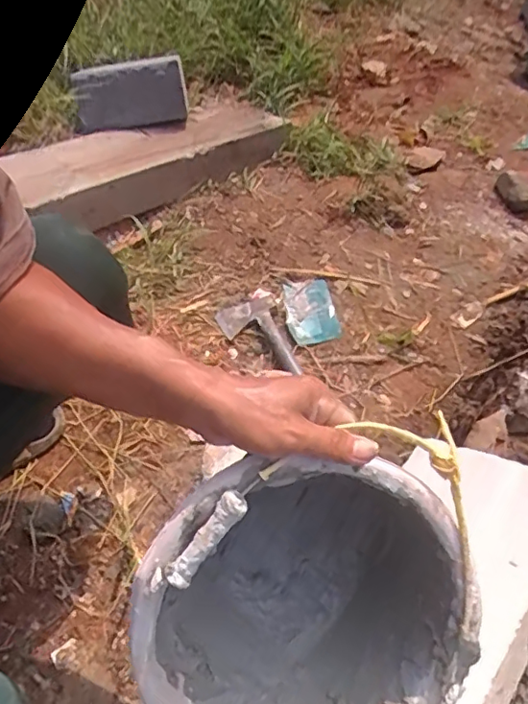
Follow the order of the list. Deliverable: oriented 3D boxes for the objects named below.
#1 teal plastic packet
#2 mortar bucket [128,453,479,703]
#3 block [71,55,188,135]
[{"bbox_3d":[0.072,-0.066,0.871,0.077,0.010,0.125,-8,56,-8],"label":"teal plastic packet"},{"bbox_3d":[0.028,0.186,0.531,0.267,0.297,0.270,27,14,-10],"label":"mortar bucket"},{"bbox_3d":[-0.250,-0.474,1.030,0.203,0.048,0.123,-11,101,-5],"label":"block"}]

